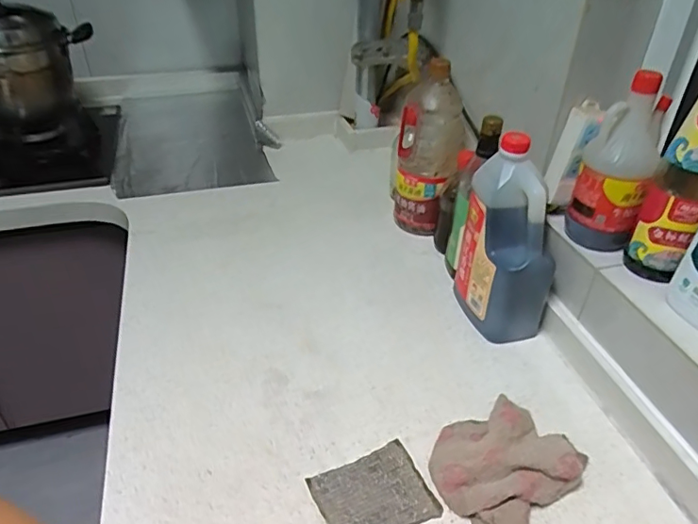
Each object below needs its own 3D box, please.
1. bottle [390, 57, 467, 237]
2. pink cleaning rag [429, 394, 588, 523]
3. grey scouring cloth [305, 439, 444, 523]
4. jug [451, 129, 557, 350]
[{"bbox_3d":[0.137,-0.188,0.930,0.111,0.266,0.127,6,37,7],"label":"bottle"},{"bbox_3d":[0.171,0.211,0.586,0.162,0.050,0.133,-25,44,-30],"label":"pink cleaning rag"},{"bbox_3d":[0.026,0.243,0.558,0.112,0.011,0.088,-15,40,-21],"label":"grey scouring cloth"},{"bbox_3d":[0.214,-0.022,0.722,0.095,0.249,0.125,-6,37,-9],"label":"jug"}]

